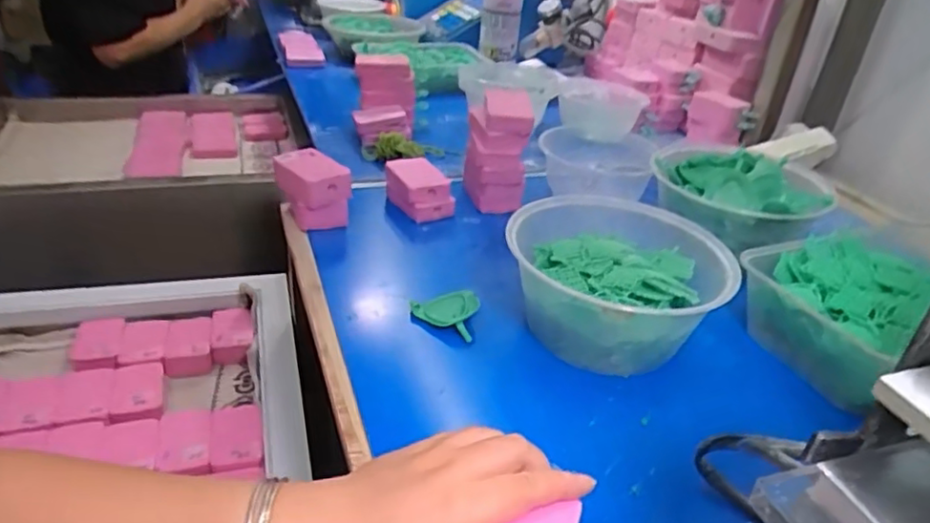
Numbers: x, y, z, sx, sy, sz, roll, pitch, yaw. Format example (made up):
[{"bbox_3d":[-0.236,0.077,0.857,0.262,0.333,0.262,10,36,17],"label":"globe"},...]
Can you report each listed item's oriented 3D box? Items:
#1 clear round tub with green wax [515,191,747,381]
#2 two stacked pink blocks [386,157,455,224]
[{"bbox_3d":[0.112,0.019,0.495,0.159,0.074,0.148,12,32,10],"label":"clear round tub with green wax"},{"bbox_3d":[-0.049,-0.074,0.660,0.050,0.045,0.071,-16,37,-31],"label":"two stacked pink blocks"}]

